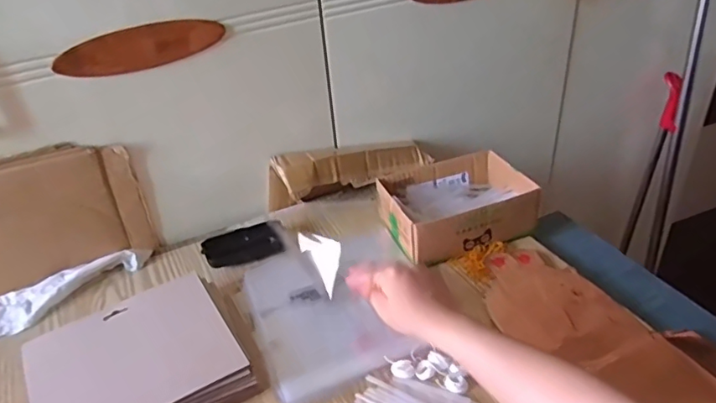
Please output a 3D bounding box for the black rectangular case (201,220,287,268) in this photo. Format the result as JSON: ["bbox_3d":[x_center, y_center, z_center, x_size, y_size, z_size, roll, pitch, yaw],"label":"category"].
[{"bbox_3d":[-0.151,0.054,0.717,0.108,0.030,0.052,-19,36,-18],"label":"black rectangular case"}]

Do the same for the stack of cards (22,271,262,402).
[{"bbox_3d":[-0.226,0.169,0.553,0.193,0.039,0.167,-22,37,-21],"label":"stack of cards"}]

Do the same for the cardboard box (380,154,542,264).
[{"bbox_3d":[0.131,0.004,0.720,0.184,0.059,0.135,-13,35,-10],"label":"cardboard box"}]

